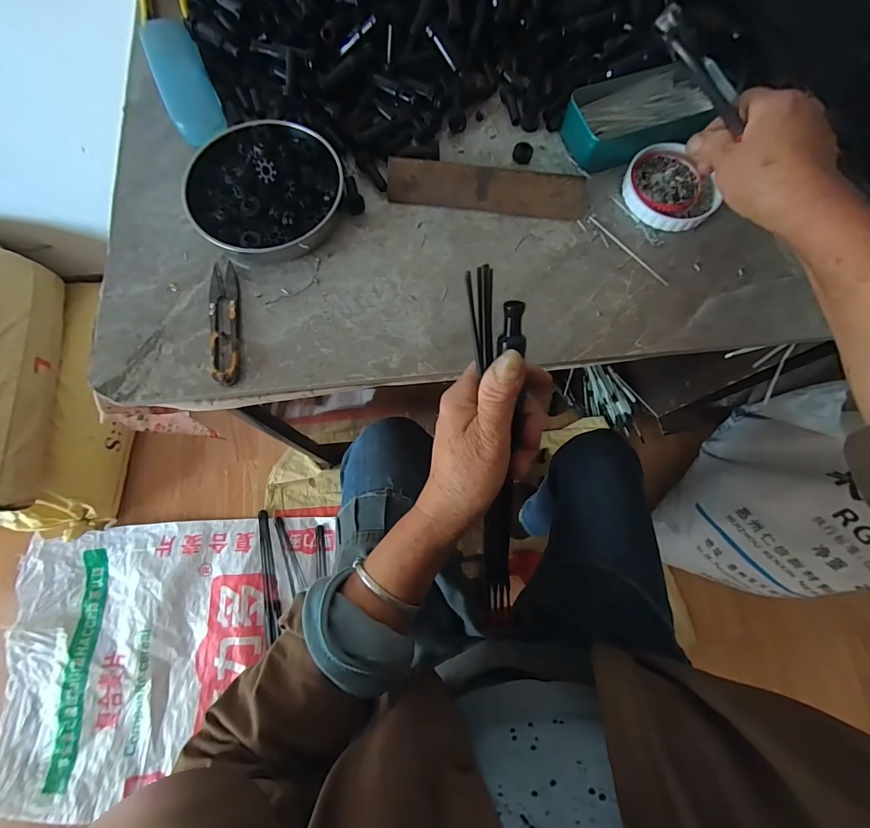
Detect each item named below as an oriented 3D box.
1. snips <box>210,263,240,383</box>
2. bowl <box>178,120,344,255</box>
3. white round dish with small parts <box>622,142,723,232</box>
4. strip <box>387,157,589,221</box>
[{"bbox_3d":[-0.182,-0.081,0.355,0.024,0.011,0.117,-9,75,-3],"label":"snips"},{"bbox_3d":[-0.155,-0.207,0.375,0.134,0.032,0.134,0,75,0],"label":"bowl"},{"bbox_3d":[0.221,-0.213,0.389,0.079,0.011,0.086,0,75,0],"label":"white round dish with small parts"},{"bbox_3d":[0.049,-0.210,0.383,0.185,0.035,0.008,7,31,2],"label":"strip"}]

